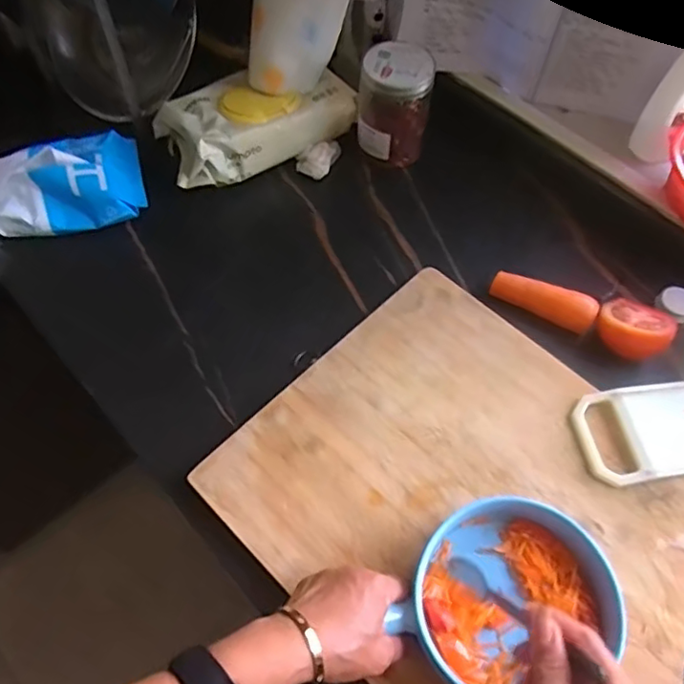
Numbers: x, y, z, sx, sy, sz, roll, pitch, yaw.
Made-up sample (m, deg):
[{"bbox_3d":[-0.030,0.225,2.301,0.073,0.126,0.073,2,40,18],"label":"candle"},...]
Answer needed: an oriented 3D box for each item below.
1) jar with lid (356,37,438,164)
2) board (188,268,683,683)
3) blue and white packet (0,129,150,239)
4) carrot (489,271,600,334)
[{"bbox_3d":[0.063,-0.286,0.722,0.079,0.120,0.094,6,60,3],"label":"jar with lid"},{"bbox_3d":[0.156,0.172,0.519,0.489,0.024,0.333,40,67,20],"label":"board"},{"bbox_3d":[-0.318,-0.182,0.678,0.172,0.085,0.107,-17,62,-11],"label":"blue and white packet"},{"bbox_3d":[0.214,-0.045,0.635,0.107,0.033,0.031,29,64,15],"label":"carrot"}]

